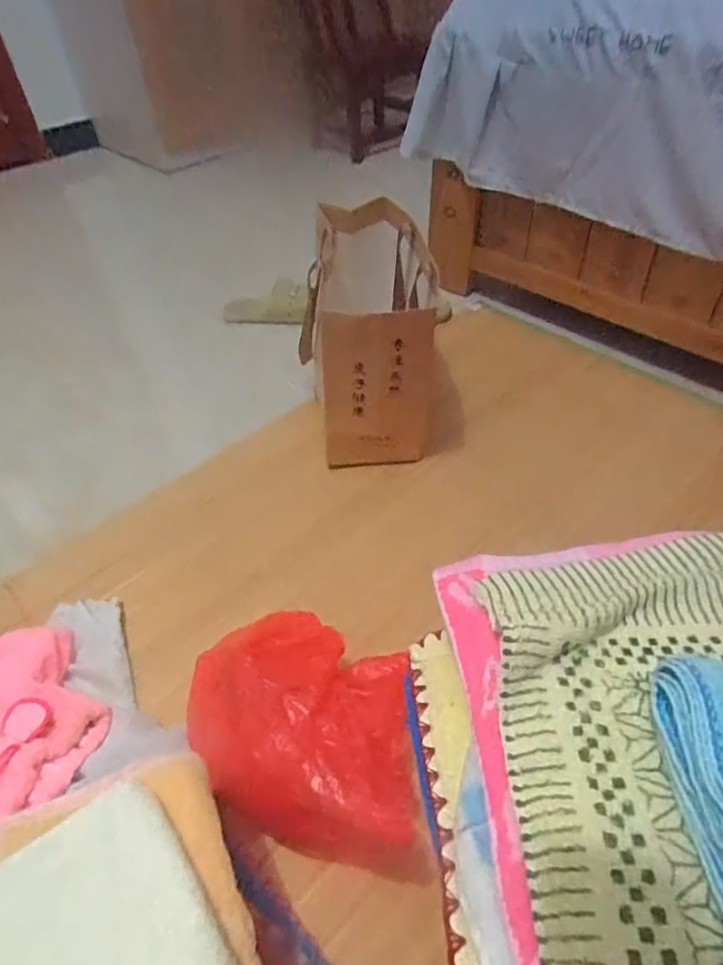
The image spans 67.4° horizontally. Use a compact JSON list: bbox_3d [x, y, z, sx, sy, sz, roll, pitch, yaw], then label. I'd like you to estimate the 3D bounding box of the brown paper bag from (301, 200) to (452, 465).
[{"bbox_3d":[0.024,-0.246,0.887,0.164,0.280,0.382,-1,47,-1],"label":"brown paper bag"}]

